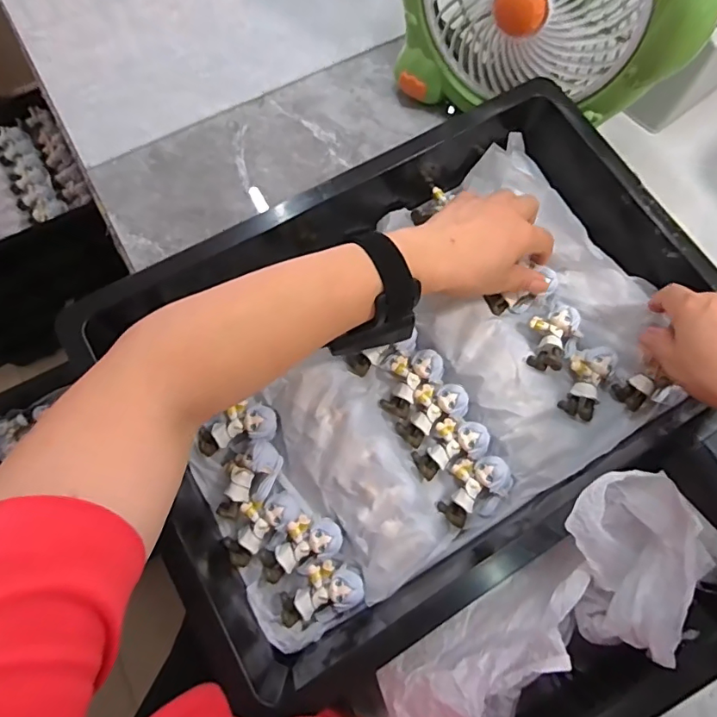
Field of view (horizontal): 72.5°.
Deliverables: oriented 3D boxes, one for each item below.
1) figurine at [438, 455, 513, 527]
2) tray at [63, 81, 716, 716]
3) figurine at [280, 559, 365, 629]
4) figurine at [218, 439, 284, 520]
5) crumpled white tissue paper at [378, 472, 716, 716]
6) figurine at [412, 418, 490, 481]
[{"bbox_3d":[0.091,0.103,0.382,0.044,0.024,0.059,42,77,10],"label":"figurine"},{"bbox_3d":[0.048,0.003,0.386,0.462,0.081,0.332,-32,77,-10],"label":"tray"},{"bbox_3d":[-0.029,0.173,0.361,0.062,0.022,0.035,-18,75,-6],"label":"figurine"},{"bbox_3d":[-0.086,0.095,0.382,0.039,0.026,0.061,25,75,6],"label":"figurine"},{"bbox_3d":[0.120,0.168,0.306,0.220,0.063,0.097,-40,79,-11],"label":"crumpled white tissue paper"},{"bbox_3d":[0.073,0.069,0.392,0.058,0.019,0.037,-21,76,-7],"label":"figurine"}]

